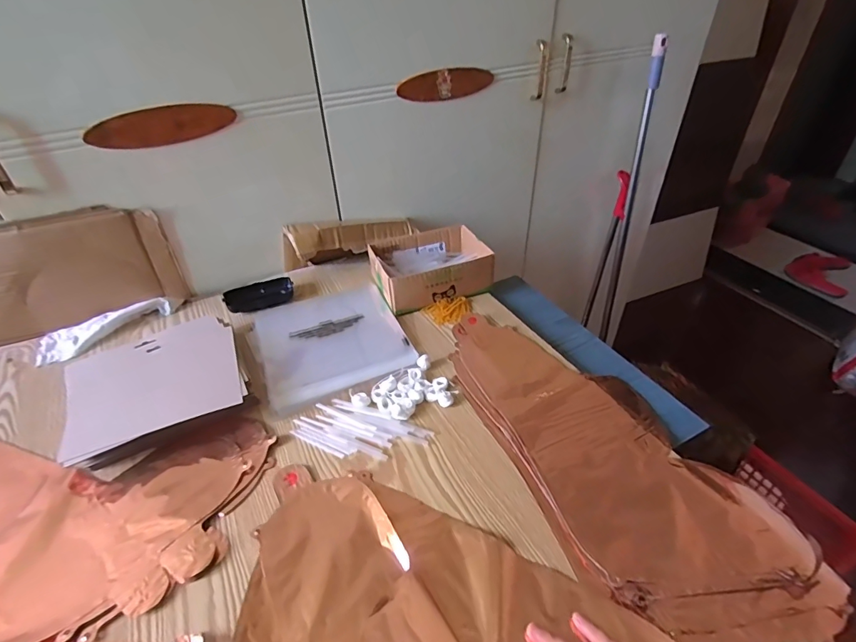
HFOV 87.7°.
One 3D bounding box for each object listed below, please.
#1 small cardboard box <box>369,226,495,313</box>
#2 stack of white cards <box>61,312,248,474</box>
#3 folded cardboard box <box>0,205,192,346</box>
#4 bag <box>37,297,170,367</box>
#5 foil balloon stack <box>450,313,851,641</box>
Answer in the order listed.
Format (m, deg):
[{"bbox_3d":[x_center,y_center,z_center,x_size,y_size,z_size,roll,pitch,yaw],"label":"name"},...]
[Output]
[{"bbox_3d":[0.003,-0.095,0.753,0.180,0.064,0.147,-16,41,-17],"label":"small cardboard box"},{"bbox_3d":[-0.343,0.082,0.570,0.197,0.038,0.192,-20,42,-21],"label":"stack of white cards"},{"bbox_3d":[-0.527,-0.072,0.656,0.267,0.170,0.032,-16,41,-16],"label":"folded cardboard box"},{"bbox_3d":[-0.494,0.008,0.681,0.178,0.028,0.069,-21,43,-22],"label":"bag"},{"bbox_3d":[0.190,0.132,0.515,0.211,0.013,0.458,-20,42,-20],"label":"foil balloon stack"}]

